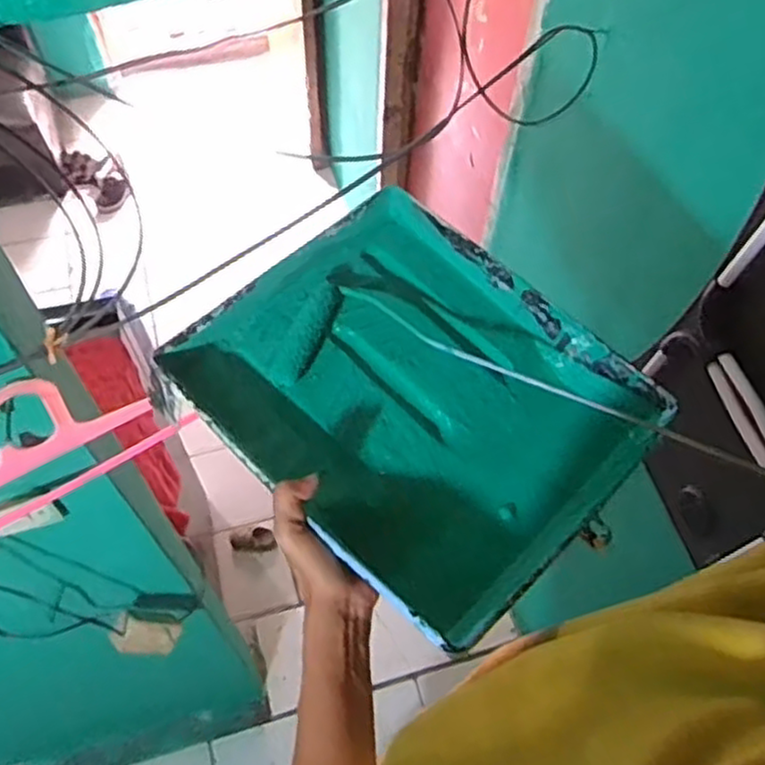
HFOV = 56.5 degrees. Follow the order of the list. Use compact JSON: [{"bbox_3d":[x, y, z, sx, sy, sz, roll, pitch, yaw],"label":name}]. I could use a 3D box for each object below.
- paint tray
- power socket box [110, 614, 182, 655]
[{"bbox_3d":[0.030,0.013,0.618,0.286,0.073,0.334,-39,67,-24],"label":"paint tray"},{"bbox_3d":[-0.376,0.410,1.149,0.033,0.121,0.054,-34,55,28],"label":"power socket box"}]

